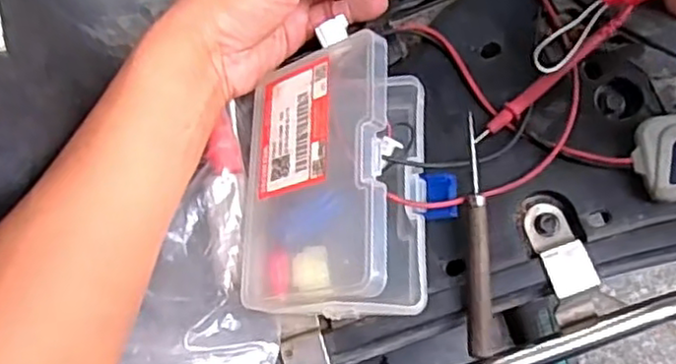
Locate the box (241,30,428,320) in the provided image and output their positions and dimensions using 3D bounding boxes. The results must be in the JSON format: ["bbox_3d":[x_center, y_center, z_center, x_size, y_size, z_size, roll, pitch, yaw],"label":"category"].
[{"bbox_3d":[-0.002,0.001,0.358,0.094,0.080,0.130,2,78,2],"label":"box"}]

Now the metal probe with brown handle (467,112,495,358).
[{"bbox_3d":[0.076,0.030,0.374,0.012,0.017,0.126,0,78,1],"label":"metal probe with brown handle"}]

